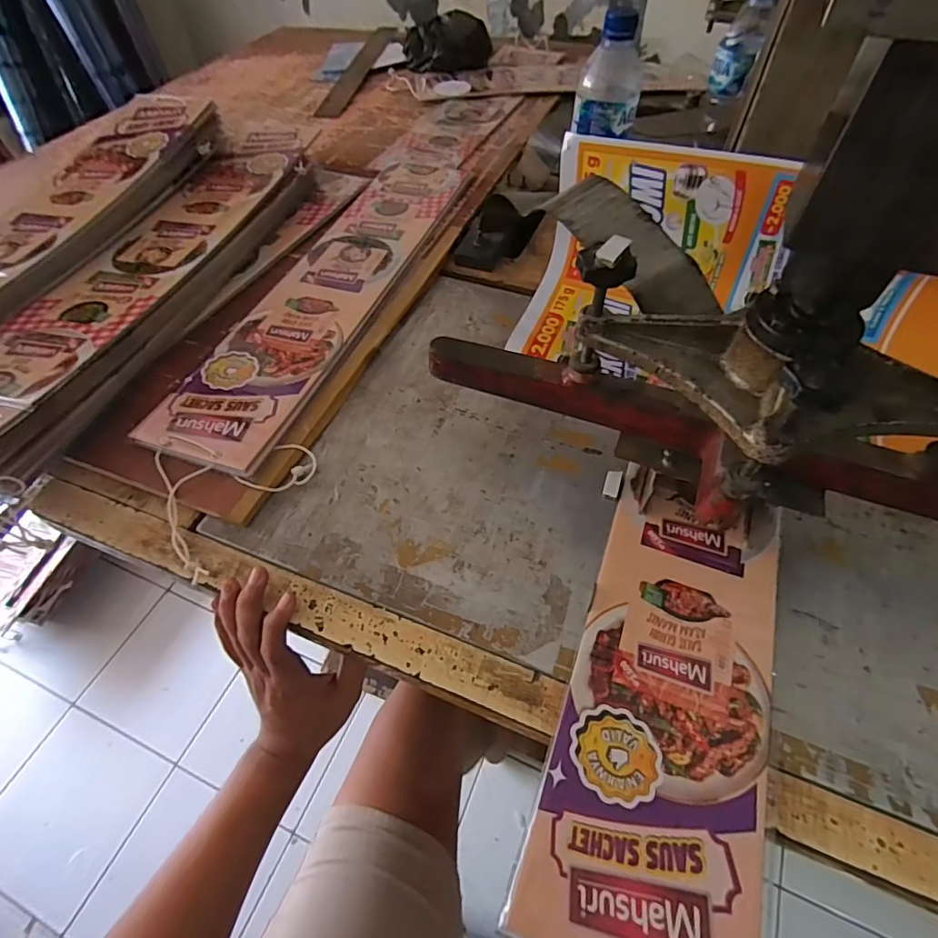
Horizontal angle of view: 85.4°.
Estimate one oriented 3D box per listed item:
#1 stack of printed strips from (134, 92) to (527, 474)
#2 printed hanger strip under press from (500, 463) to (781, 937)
[{"bbox_3d":[-0.107,-0.332,0.671,0.147,0.016,0.833,14,56,10],"label":"stack of printed strips"},{"bbox_3d":[0.137,0.143,0.344,0.126,0.004,0.321,18,56,13],"label":"printed hanger strip under press"}]

